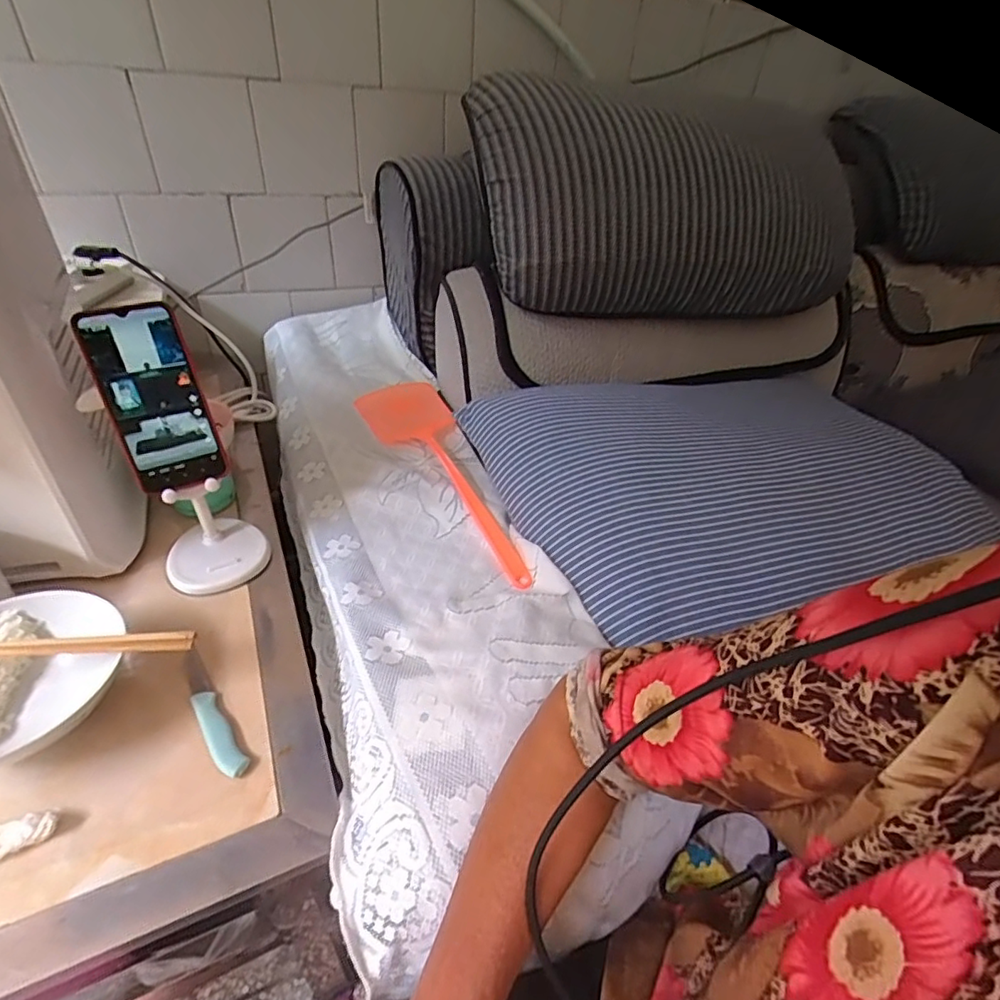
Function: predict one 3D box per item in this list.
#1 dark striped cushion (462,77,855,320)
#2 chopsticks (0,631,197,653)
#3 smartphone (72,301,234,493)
[{"bbox_3d":[0.251,-0.369,0.767,0.592,0.241,0.175,4,36,-25],"label":"dark striped cushion"},{"bbox_3d":[-0.359,0.112,0.416,0.233,0.010,0.014,0,37,-6],"label":"chopsticks"},{"bbox_3d":[-0.307,-0.088,0.484,0.074,0.162,0.013,-22,24,-29],"label":"smartphone"}]

